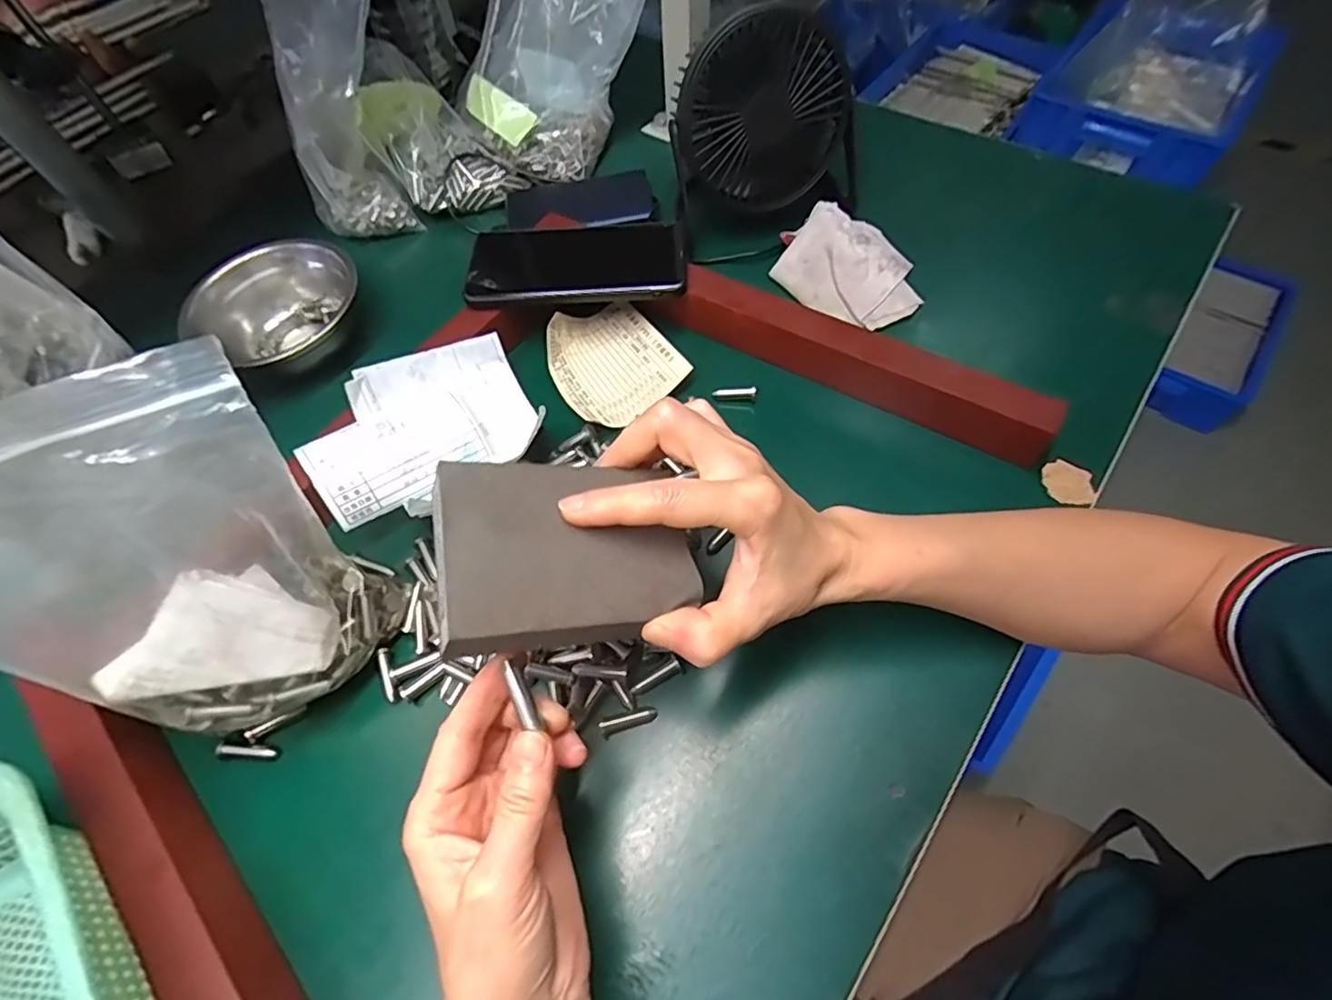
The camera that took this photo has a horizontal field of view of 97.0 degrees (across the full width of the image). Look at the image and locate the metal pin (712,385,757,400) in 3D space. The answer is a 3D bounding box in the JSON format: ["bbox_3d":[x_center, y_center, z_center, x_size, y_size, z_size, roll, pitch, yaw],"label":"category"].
[{"bbox_3d":[0.048,-0.075,0.411,0.030,0.009,0.006,1,62,4],"label":"metal pin"}]

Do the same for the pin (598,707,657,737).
[{"bbox_3d":[-0.019,0.115,0.308,0.029,0.007,0.008,-18,61,-7],"label":"pin"}]

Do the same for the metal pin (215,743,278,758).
[{"bbox_3d":[-0.229,0.136,0.321,0.031,0.004,0.006,3,62,5],"label":"metal pin"}]

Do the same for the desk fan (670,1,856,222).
[{"bbox_3d":[0.077,-0.289,0.446,0.141,0.135,0.066,-9,60,-2],"label":"desk fan"}]

